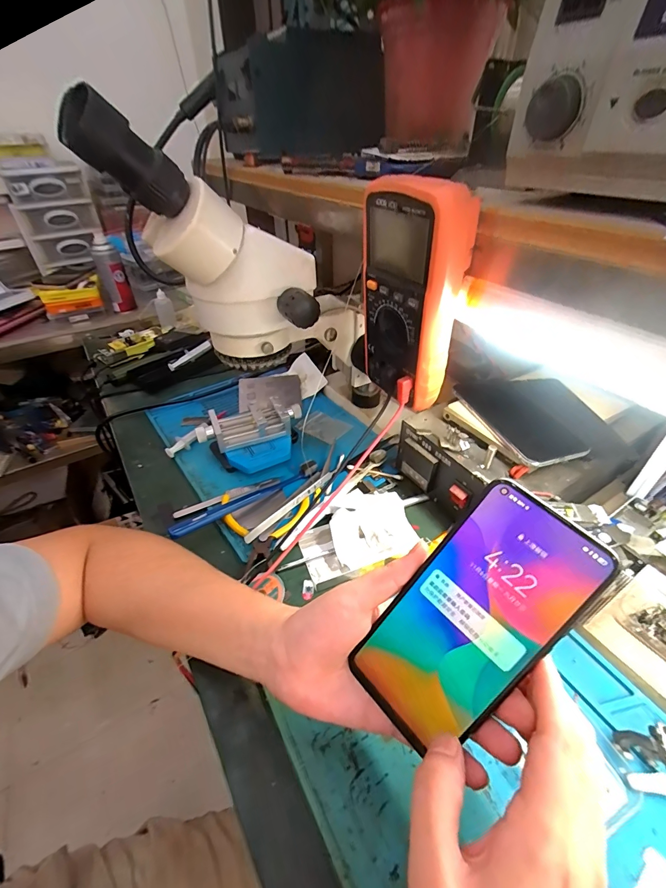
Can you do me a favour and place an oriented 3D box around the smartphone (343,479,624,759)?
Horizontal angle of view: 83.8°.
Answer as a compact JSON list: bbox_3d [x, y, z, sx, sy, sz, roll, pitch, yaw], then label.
[{"bbox_3d":[0.079,0.100,0.214,0.073,0.006,0.153,42,100,27],"label":"smartphone"}]

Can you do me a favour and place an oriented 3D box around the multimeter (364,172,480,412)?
[{"bbox_3d":[0.065,-0.121,0.322,0.045,0.172,0.090,-26,46,-25],"label":"multimeter"}]

